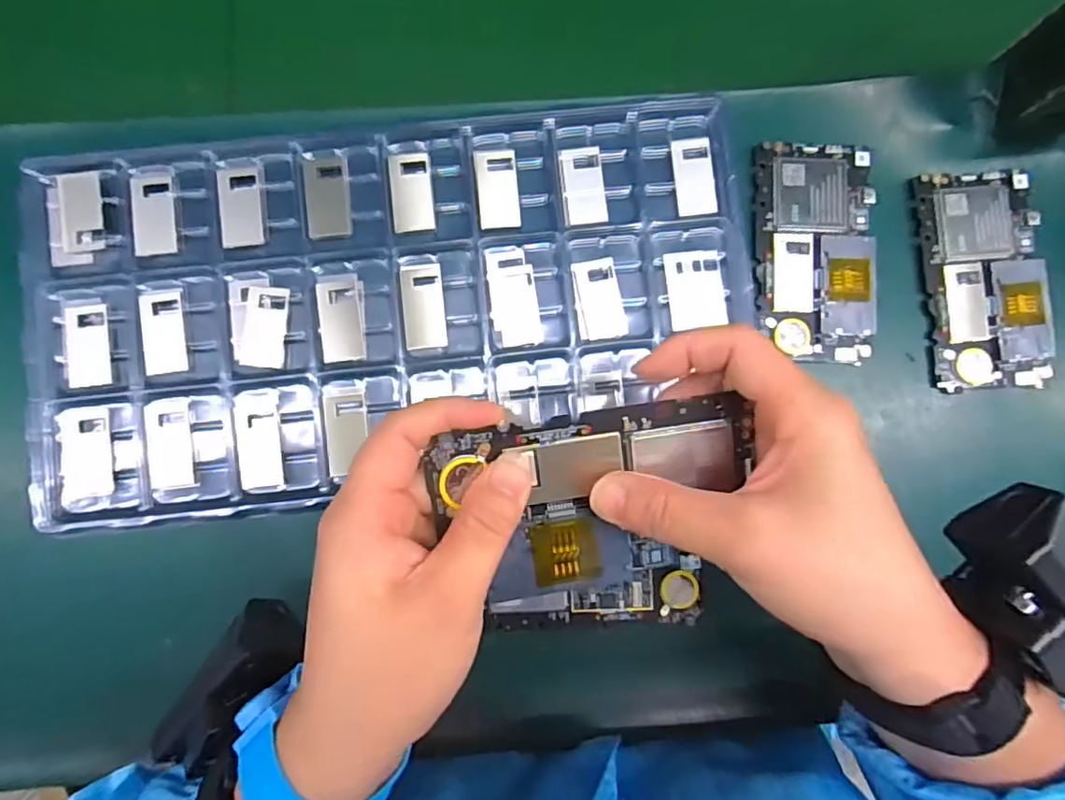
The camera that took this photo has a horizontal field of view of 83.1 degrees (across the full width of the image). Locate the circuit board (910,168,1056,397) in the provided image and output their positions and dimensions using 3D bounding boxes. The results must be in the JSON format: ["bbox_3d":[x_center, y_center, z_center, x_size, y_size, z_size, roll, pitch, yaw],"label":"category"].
[{"bbox_3d":[0.256,-0.069,0.341,0.066,0.014,0.123,-4,84,-2],"label":"circuit board"}]

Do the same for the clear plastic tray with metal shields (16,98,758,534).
[{"bbox_3d":[-0.073,-0.053,0.326,0.379,0.026,0.192,-7,84,-2],"label":"clear plastic tray with metal shields"}]

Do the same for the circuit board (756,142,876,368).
[{"bbox_3d":[0.160,-0.084,0.340,0.066,0.010,0.124,2,84,-1],"label":"circuit board"}]

